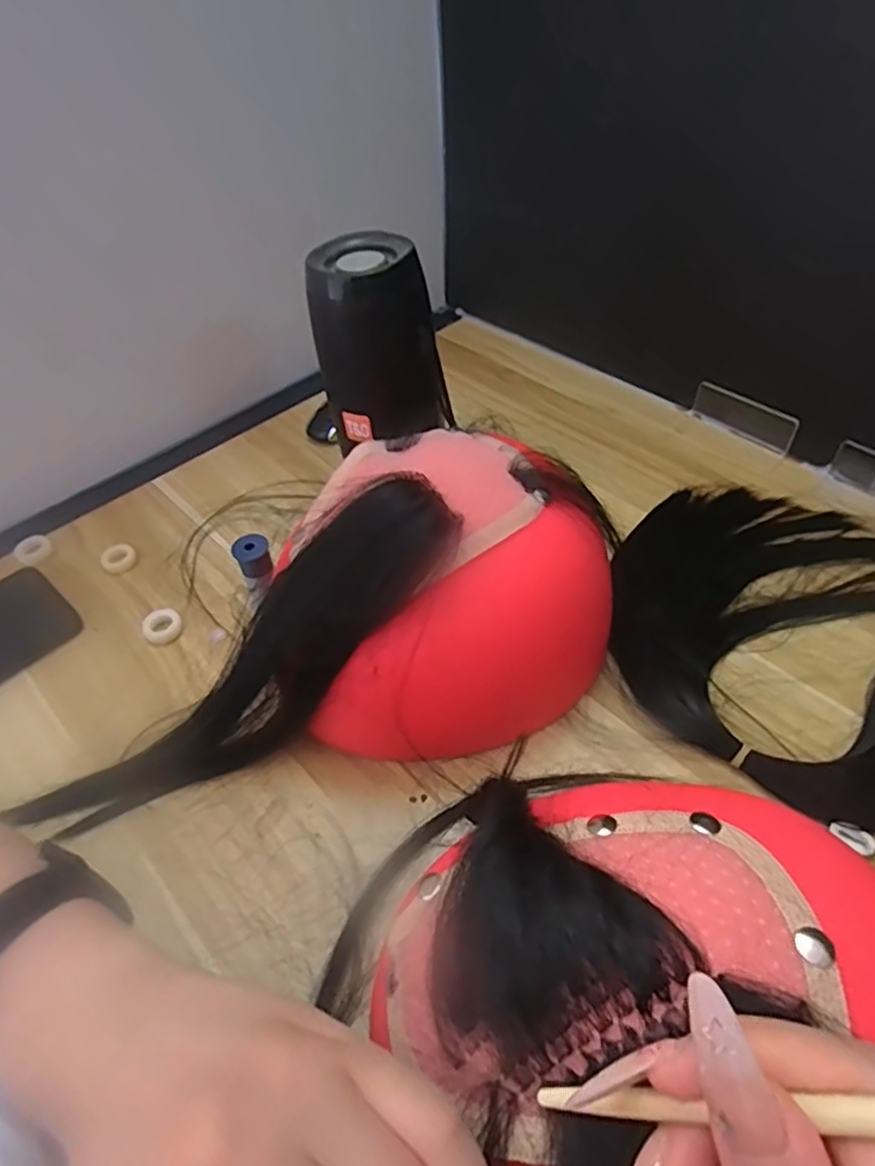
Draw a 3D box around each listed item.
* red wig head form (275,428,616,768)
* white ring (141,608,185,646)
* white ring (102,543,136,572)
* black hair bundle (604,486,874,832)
[{"bbox_3d":[-0.001,0.016,0.334,0.151,0.123,0.144,-2,48,2],"label":"red wig head form"},{"bbox_3d":[-0.174,0.027,0.413,0.024,0.007,0.026,-2,48,2],"label":"white ring"},{"bbox_3d":[-0.225,-0.018,0.460,0.022,0.011,0.022,-28,52,-20],"label":"white ring"},{"bbox_3d":[0.245,0.039,0.373,0.293,0.011,0.221,28,55,25],"label":"black hair bundle"}]

